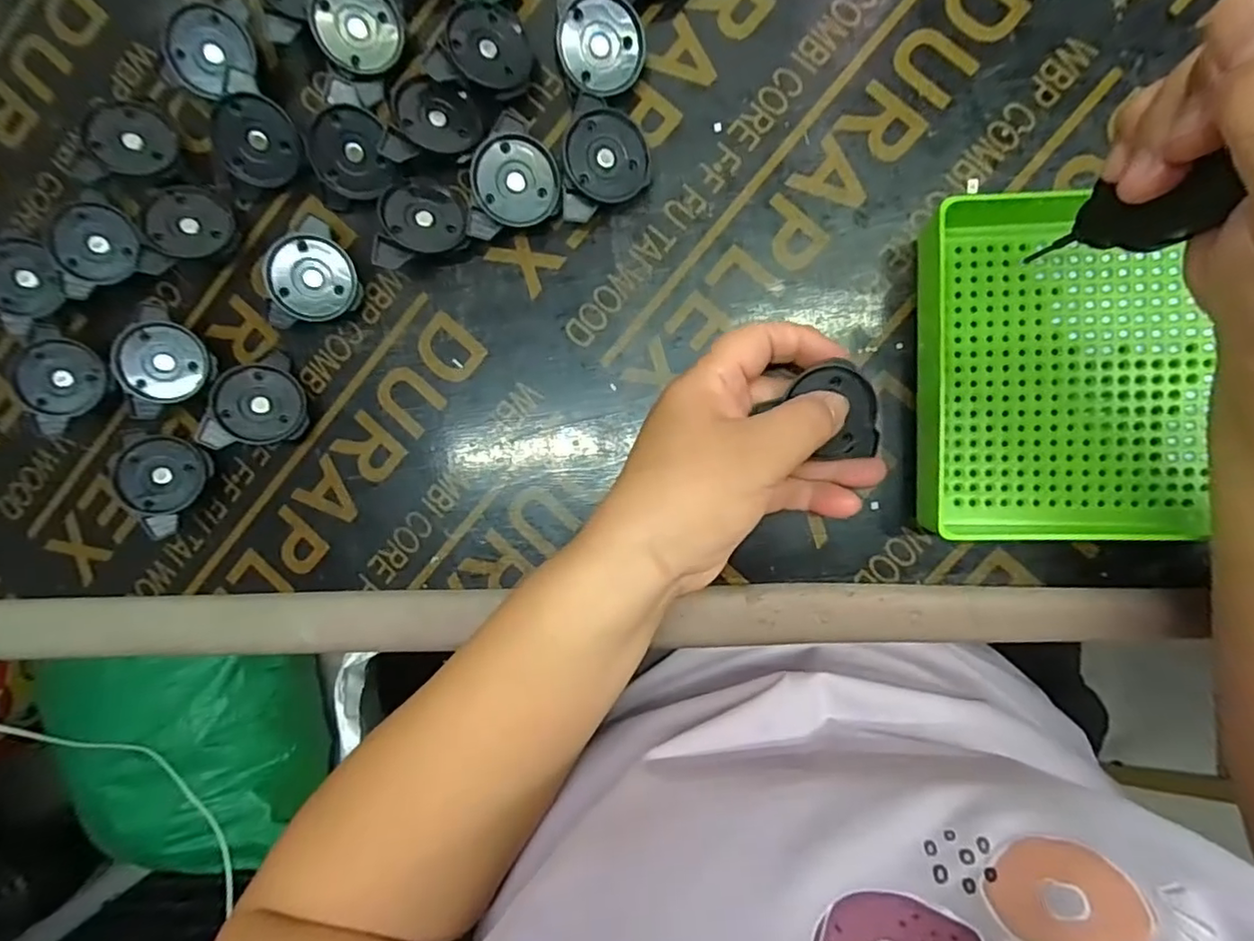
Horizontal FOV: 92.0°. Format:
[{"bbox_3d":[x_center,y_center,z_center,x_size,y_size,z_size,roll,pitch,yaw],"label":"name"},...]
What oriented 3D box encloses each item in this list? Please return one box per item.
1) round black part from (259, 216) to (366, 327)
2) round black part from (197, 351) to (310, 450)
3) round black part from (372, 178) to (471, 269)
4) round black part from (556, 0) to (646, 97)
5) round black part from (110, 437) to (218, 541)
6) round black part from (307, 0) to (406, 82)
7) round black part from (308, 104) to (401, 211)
[{"bbox_3d":[-0.166,-0.104,0.319,0.046,0.016,0.052,-6,101,-16],"label":"round black part"},{"bbox_3d":[-0.201,-0.036,0.324,0.050,0.017,0.047,-12,89,-26],"label":"round black part"},{"bbox_3d":[-0.103,-0.126,0.307,0.044,0.009,0.048,-1,76,-15],"label":"round black part"},{"bbox_3d":[-0.013,-0.209,0.293,0.042,0.005,0.050,0,103,-9],"label":"round black part"},{"bbox_3d":[-0.259,0.006,0.331,0.047,0.016,0.051,25,77,-16],"label":"round black part"},{"bbox_3d":[-0.138,-0.225,0.310,0.043,0.012,0.045,-2,97,-19],"label":"round black part"},{"bbox_3d":[-0.139,-0.159,0.311,0.041,0.014,0.048,1,123,-4],"label":"round black part"}]

